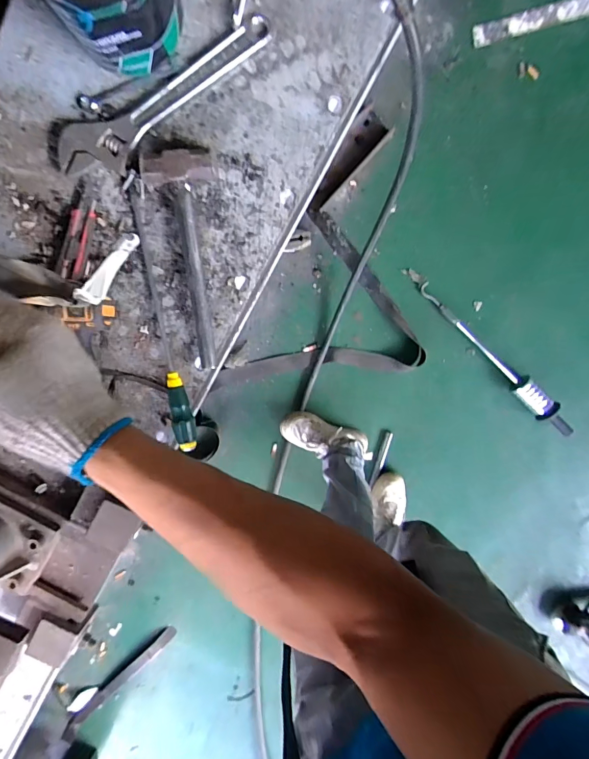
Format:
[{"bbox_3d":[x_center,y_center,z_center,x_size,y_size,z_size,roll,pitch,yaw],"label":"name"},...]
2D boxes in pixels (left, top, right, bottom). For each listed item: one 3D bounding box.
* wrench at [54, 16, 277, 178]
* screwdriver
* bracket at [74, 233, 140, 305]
[{"bbox_3d":[-0.180,-0.394,0.562,0.346,0.026,0.077,-29,98,6],"label":"wrench"},{"bbox_3d":[-0.212,-0.083,0.610,0.032,0.039,0.404,-12,99,3],"label":"screwdriver"},{"bbox_3d":[-0.170,-0.100,0.360,0.013,0.027,0.086,20,57,-2],"label":"bracket"}]

